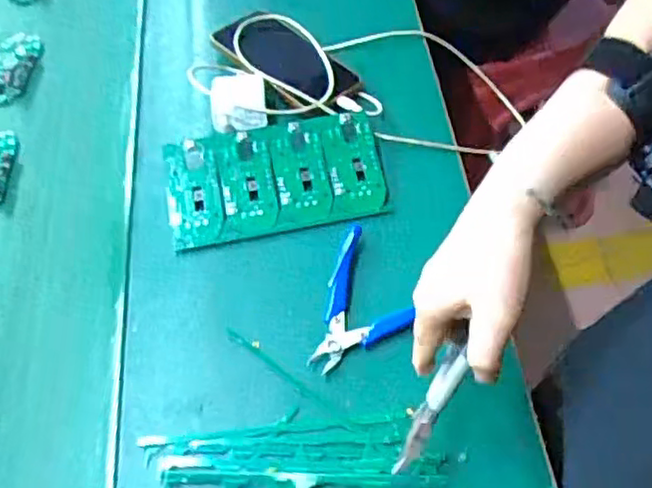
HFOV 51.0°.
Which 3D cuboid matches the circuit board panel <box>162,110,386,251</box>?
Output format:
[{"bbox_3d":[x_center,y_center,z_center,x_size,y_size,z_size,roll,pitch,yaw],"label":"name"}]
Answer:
[{"bbox_3d":[-0.046,-0.059,0.614,0.189,0.010,0.109,-8,66,-6],"label":"circuit board panel"}]

